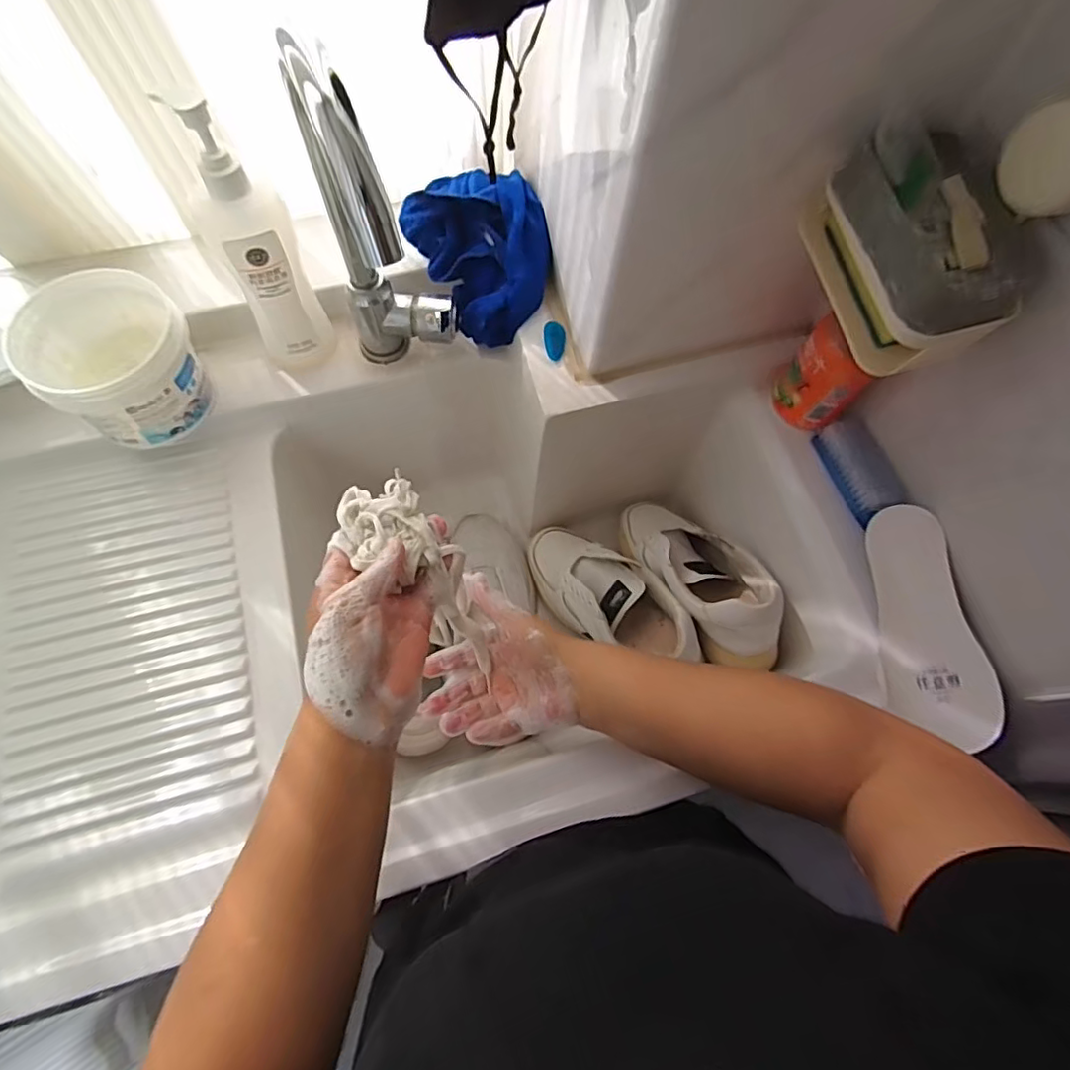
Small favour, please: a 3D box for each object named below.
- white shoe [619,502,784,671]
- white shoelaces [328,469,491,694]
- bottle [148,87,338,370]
[{"bbox_3d":[0.165,0.038,0.597,0.087,0.089,0.221,-21,41,-10],"label":"white shoe"},{"bbox_3d":[-0.074,0.034,0.410,0.062,0.064,0.154,-42,117,-16],"label":"white shoelaces"},{"bbox_3d":[-0.219,-0.221,0.466,0.062,0.225,0.046,-17,71,-9],"label":"bottle"}]

